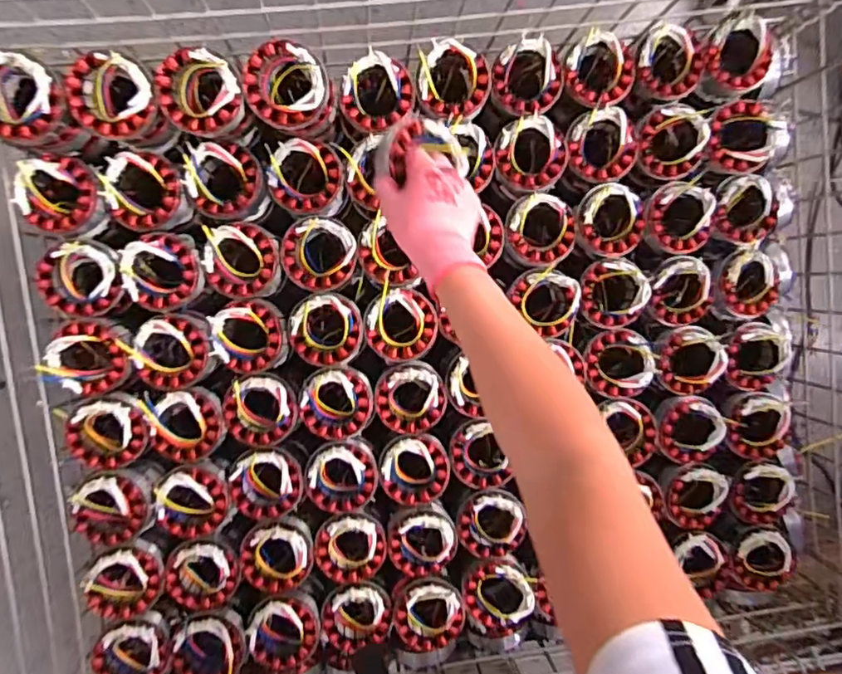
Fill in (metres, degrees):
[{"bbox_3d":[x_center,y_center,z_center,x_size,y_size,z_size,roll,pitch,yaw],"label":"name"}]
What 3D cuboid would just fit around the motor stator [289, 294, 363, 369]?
[{"bbox_3d":[-0.114,-0.008,0.701,0.085,0.048,0.086,-1,95,-6],"label":"motor stator"}]

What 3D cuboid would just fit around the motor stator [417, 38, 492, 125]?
[{"bbox_3d":[0.036,-0.294,0.693,0.084,0.077,0.087,-1,95,-6],"label":"motor stator"}]

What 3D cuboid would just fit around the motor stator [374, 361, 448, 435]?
[{"bbox_3d":[-0.012,0.077,0.709,0.085,0.032,0.087,3,94,-6],"label":"motor stator"}]

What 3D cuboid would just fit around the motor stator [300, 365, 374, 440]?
[{"bbox_3d":[-0.103,0.081,0.704,0.087,0.035,0.088,14,93,-7],"label":"motor stator"}]

